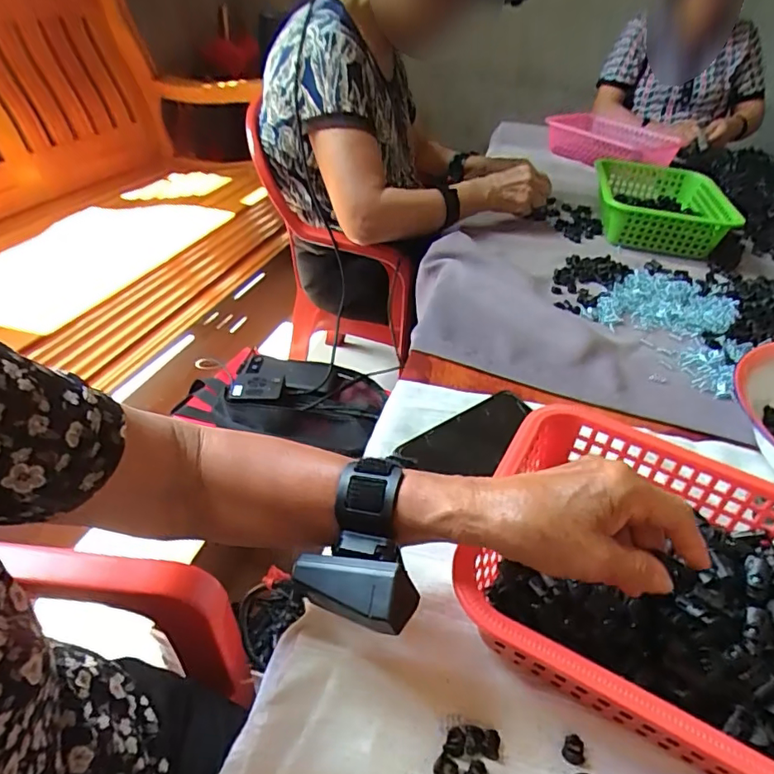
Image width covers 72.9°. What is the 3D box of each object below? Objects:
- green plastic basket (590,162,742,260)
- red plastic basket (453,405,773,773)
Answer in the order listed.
[{"bbox_3d":[0.502,-0.341,0.968,0.196,0.081,0.299,12,41,9],"label":"green plastic basket"},{"bbox_3d":[0.209,0.145,0.352,0.292,0.076,0.216,22,43,20],"label":"red plastic basket"}]

